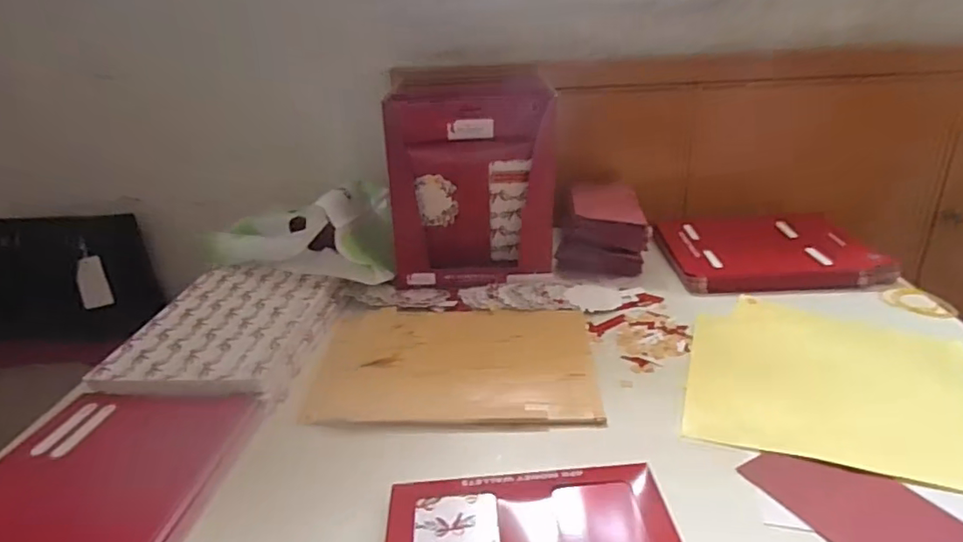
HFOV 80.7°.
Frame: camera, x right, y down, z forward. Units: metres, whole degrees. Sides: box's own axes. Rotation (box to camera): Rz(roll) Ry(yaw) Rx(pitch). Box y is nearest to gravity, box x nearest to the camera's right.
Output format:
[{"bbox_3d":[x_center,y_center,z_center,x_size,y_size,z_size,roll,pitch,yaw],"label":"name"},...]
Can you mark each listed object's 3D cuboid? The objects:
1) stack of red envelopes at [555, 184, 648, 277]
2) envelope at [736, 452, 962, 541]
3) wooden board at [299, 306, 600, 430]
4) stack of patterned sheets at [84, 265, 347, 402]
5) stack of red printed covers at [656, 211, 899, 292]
[{"bbox_3d":[0.165,-0.066,0.800,0.110,0.096,0.151,-2,23,3],"label":"stack of red envelopes"},{"bbox_3d":[0.279,0.173,0.384,0.094,0.009,0.174,-14,26,-24],"label":"envelope"},{"bbox_3d":[-0.029,0.088,0.586,0.280,0.009,0.211,-1,23,3],"label":"wooden board"},{"bbox_3d":[-0.272,0.061,0.633,0.180,0.031,0.241,1,26,4],"label":"stack of patterned sheets"},{"bbox_3d":[0.388,-0.029,0.786,0.268,0.030,0.211,-1,23,3],"label":"stack of red printed covers"}]

